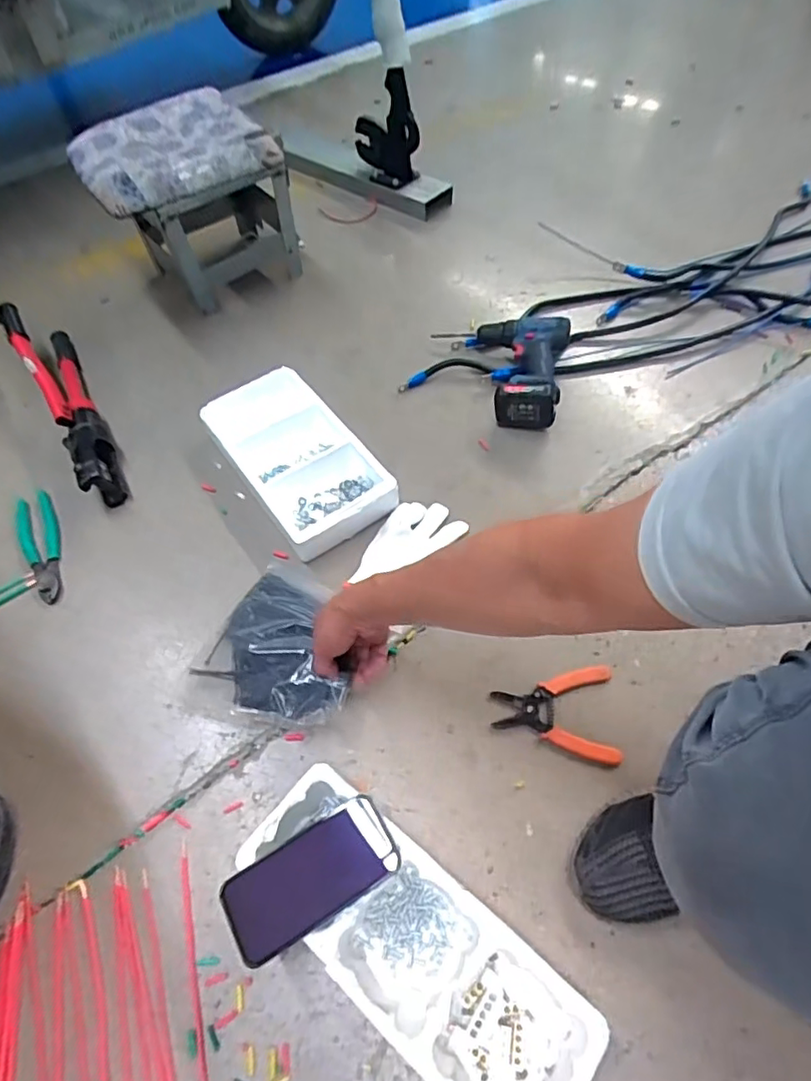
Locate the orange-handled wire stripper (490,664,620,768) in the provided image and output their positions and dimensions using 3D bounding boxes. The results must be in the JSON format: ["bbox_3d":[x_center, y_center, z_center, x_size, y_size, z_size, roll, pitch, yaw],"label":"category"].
[{"bbox_3d":[0.175,0.203,0.702,0.141,0.008,0.112,1,57,3],"label":"orange-handled wire stripper"}]

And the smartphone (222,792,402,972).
[{"bbox_3d":[-0.087,0.311,0.548,0.155,0.009,0.076,-24,56,-21],"label":"smartphone"}]

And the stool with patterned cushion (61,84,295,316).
[{"bbox_3d":[-0.405,-0.644,1.135,0.313,0.259,0.355,-26,60,-14],"label":"stool with patterned cushion"}]

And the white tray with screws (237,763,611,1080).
[{"bbox_3d":[0.003,0.375,0.558,0.339,0.084,0.129,34,65,22],"label":"white tray with screws"}]

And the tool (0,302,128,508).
[{"bbox_3d":[-0.570,-0.241,0.986,0.078,0.090,0.465,-29,60,-15],"label":"tool"}]

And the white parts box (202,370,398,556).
[{"bbox_3d":[-0.169,-0.130,0.906,0.166,0.056,0.320,-32,61,-17],"label":"white parts box"}]

